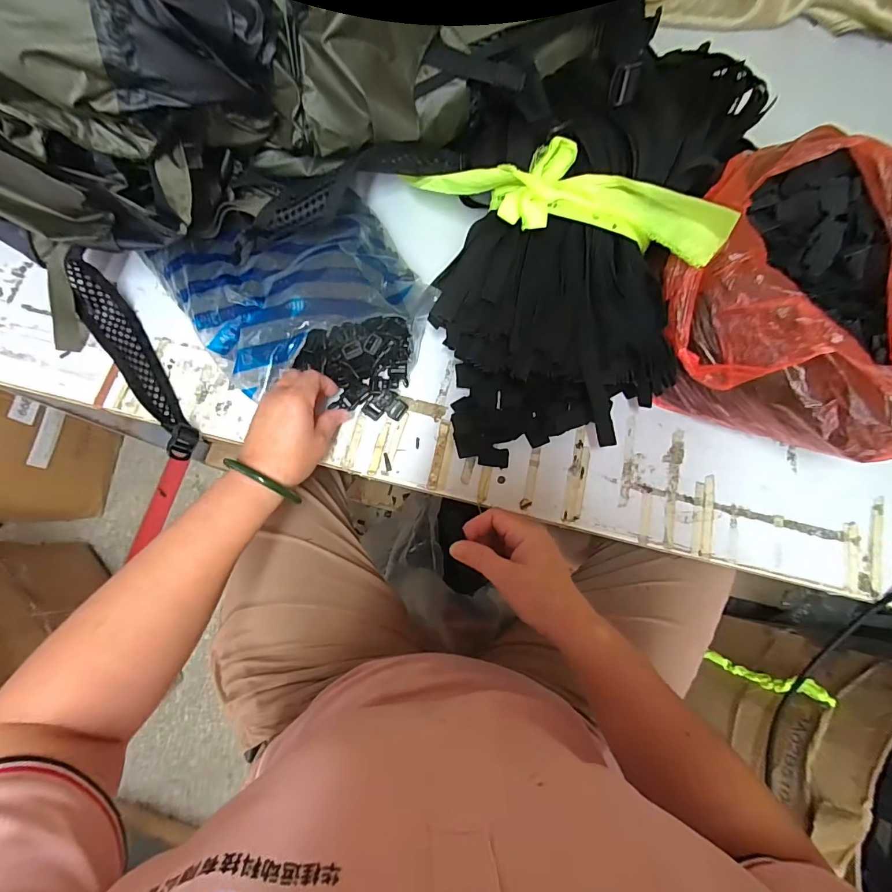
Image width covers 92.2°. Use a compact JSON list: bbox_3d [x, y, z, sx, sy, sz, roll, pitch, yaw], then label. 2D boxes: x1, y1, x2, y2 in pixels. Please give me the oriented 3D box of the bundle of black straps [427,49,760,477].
[{"bbox_3d":[0.117,-0.167,0.415,0.255,0.159,0.356,10,76,2],"label":"bundle of black straps"}]

